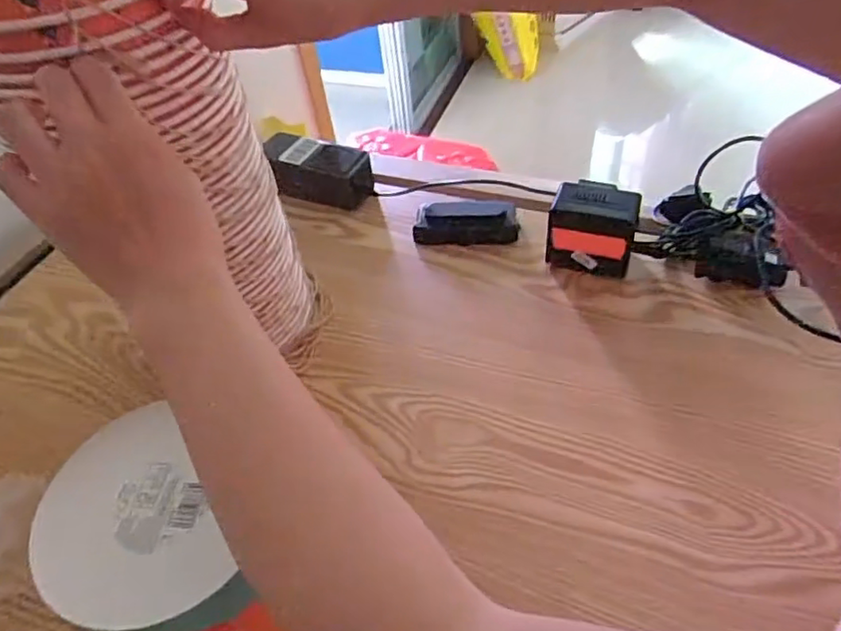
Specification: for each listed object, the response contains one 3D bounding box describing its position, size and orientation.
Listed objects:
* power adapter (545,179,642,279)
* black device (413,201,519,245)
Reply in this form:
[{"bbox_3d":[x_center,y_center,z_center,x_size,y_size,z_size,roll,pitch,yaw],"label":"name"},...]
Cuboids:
[{"bbox_3d":[0.164,-0.080,0.577,0.082,0.081,0.053,10,50,16],"label":"power adapter"},{"bbox_3d":[0.047,-0.095,0.633,0.104,0.035,0.033,-1,47,6],"label":"black device"}]

